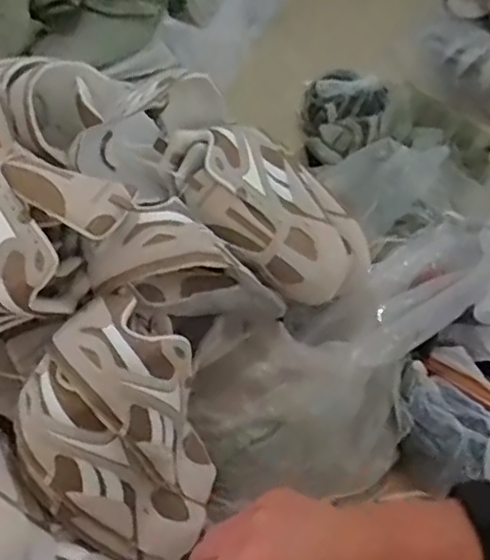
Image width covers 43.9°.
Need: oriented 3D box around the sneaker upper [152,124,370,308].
[{"bbox_3d":[0.026,-0.088,0.778,0.299,0.100,0.146,41,70,-3],"label":"sneaker upper"}]

